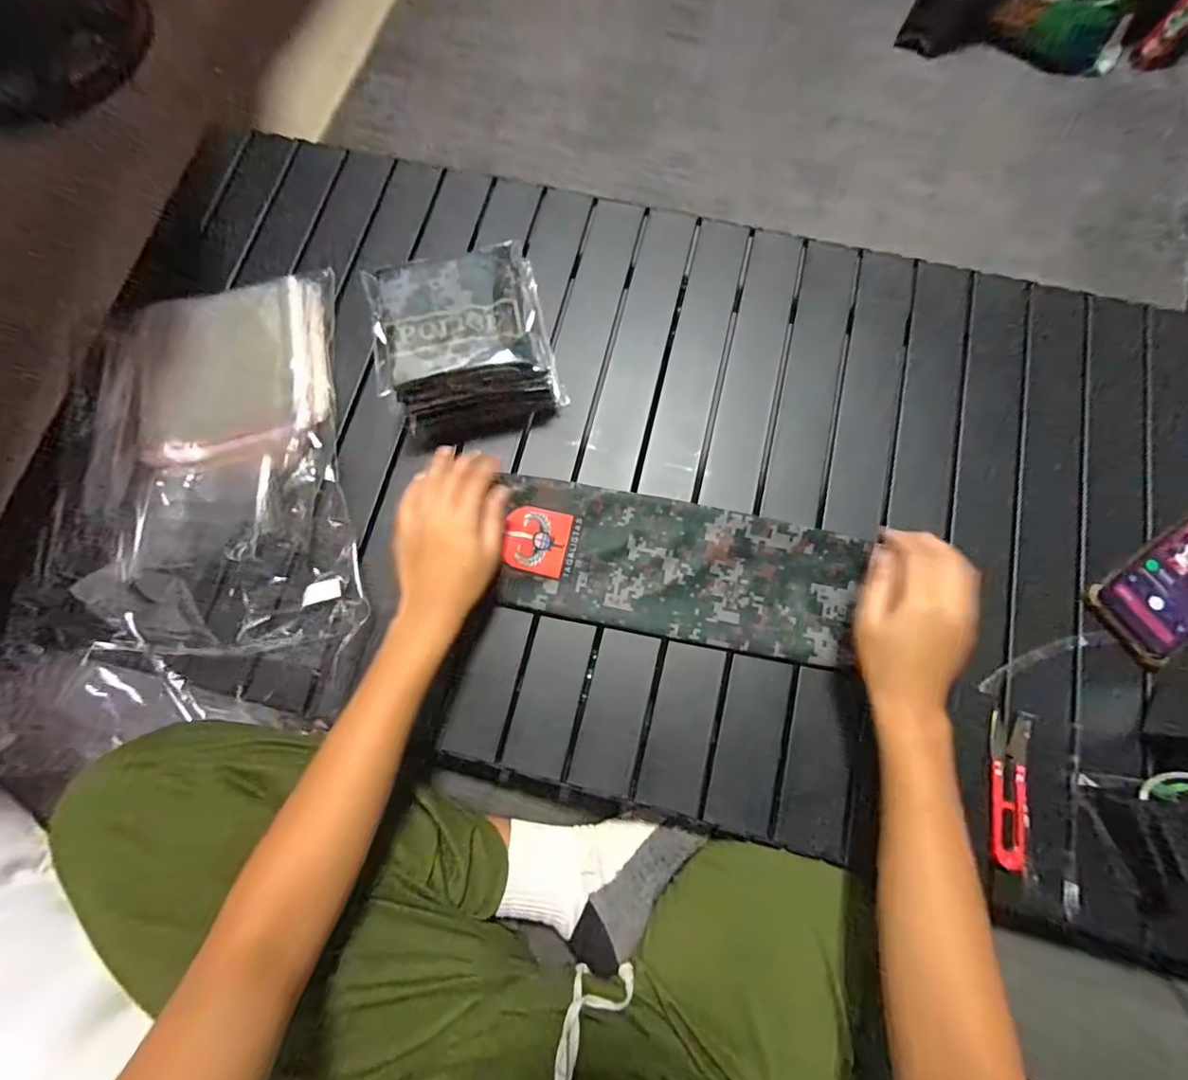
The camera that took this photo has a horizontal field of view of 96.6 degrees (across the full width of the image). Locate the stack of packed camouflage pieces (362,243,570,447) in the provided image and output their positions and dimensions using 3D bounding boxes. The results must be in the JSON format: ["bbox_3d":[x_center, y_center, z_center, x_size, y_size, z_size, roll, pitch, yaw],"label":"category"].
[{"bbox_3d":[-0.119,-0.182,0.497,0.155,0.083,0.145,-17,76,-4],"label":"stack of packed camouflage pieces"}]

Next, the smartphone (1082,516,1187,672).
[{"bbox_3d":[0.524,0.036,0.471,0.169,0.021,0.078,-33,78,-7],"label":"smartphone"}]

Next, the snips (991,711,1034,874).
[{"bbox_3d":[0.344,0.205,0.438,0.031,0.011,0.120,14,76,4],"label":"snips"}]

